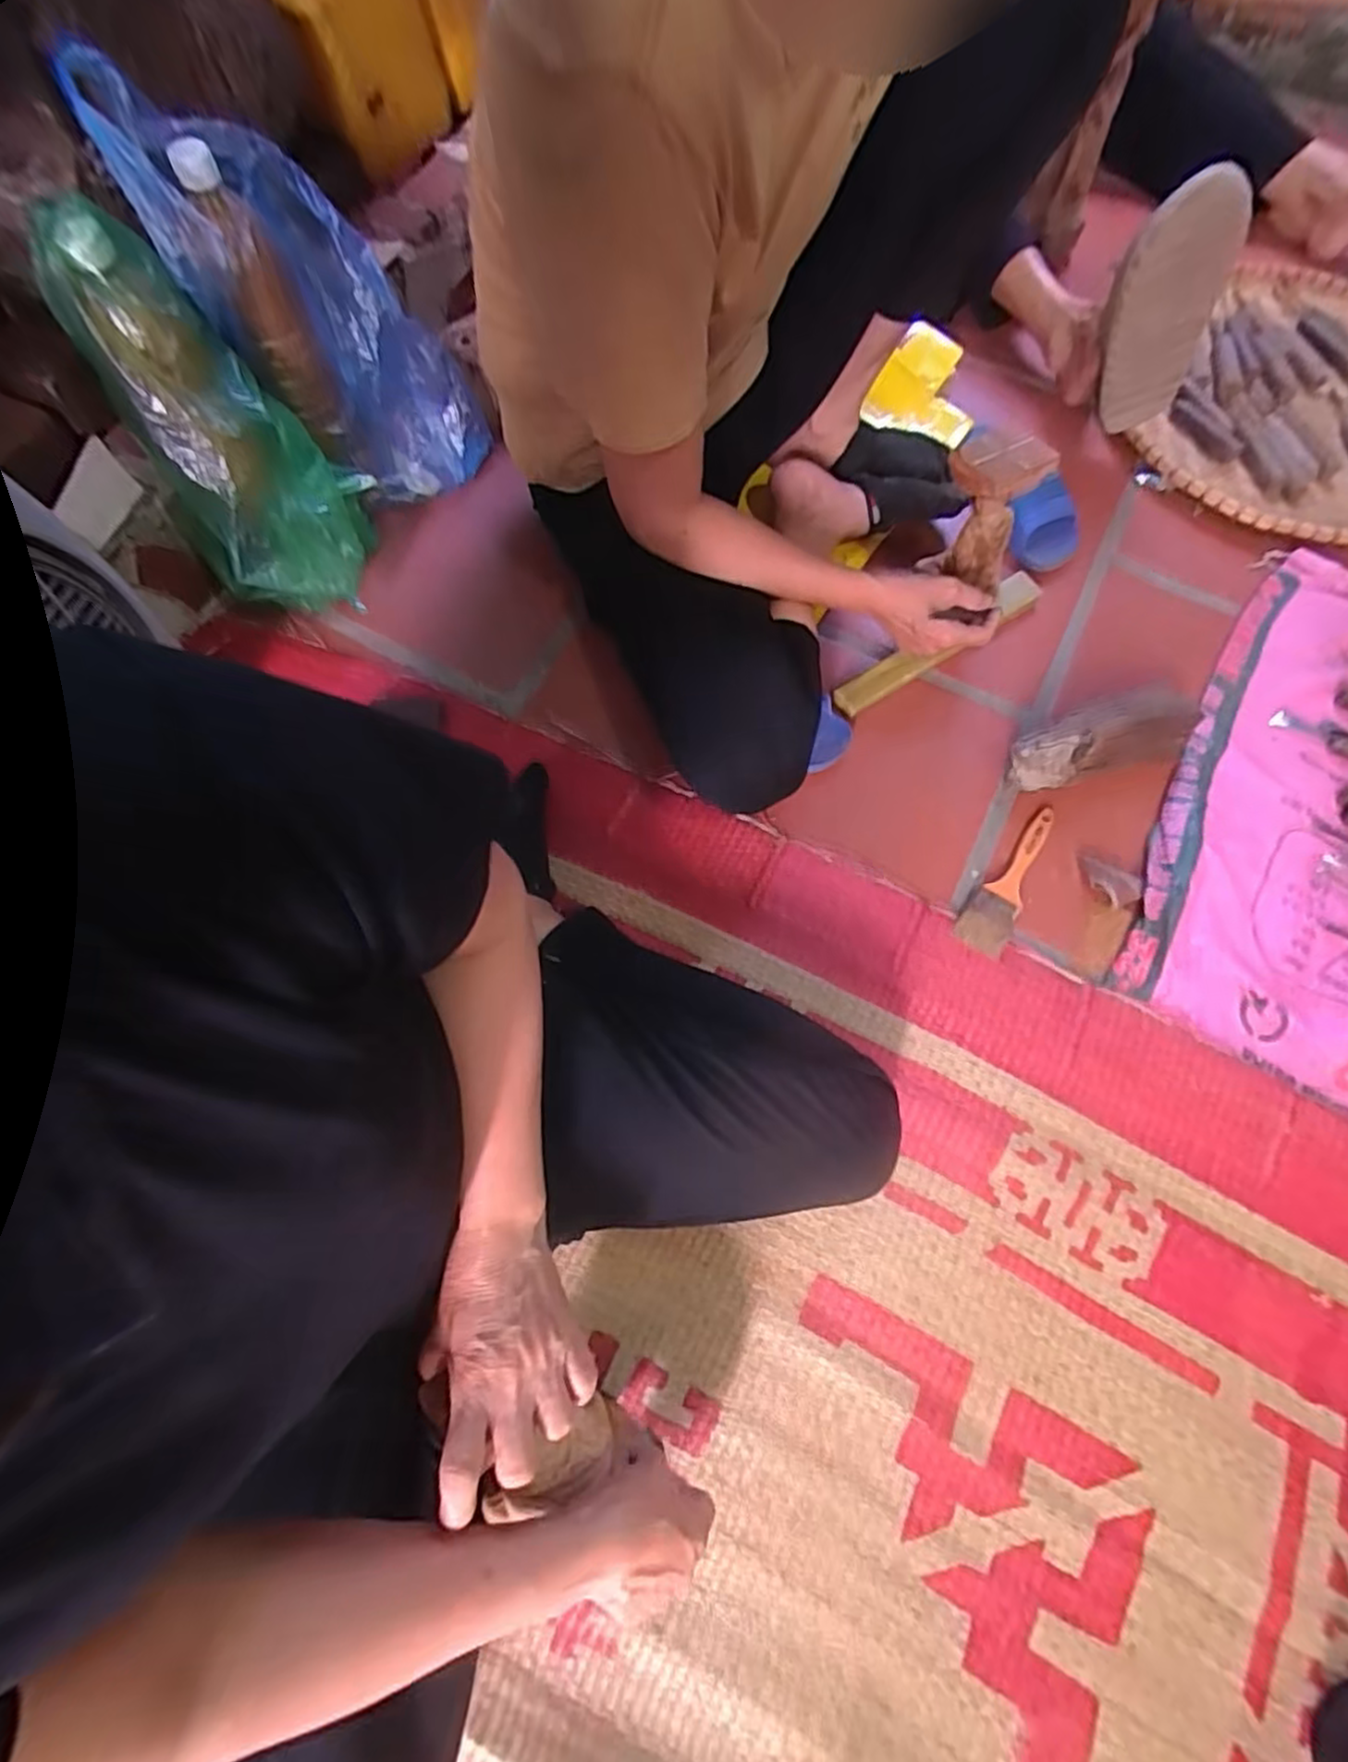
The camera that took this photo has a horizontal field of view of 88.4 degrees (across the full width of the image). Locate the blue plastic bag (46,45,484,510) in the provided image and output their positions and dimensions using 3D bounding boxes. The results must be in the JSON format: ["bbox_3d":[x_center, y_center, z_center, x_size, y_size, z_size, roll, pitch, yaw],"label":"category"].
[{"bbox_3d":[-0.331,-0.518,0.661,0.153,0.368,0.110,-39,73,11],"label":"blue plastic bag"}]

